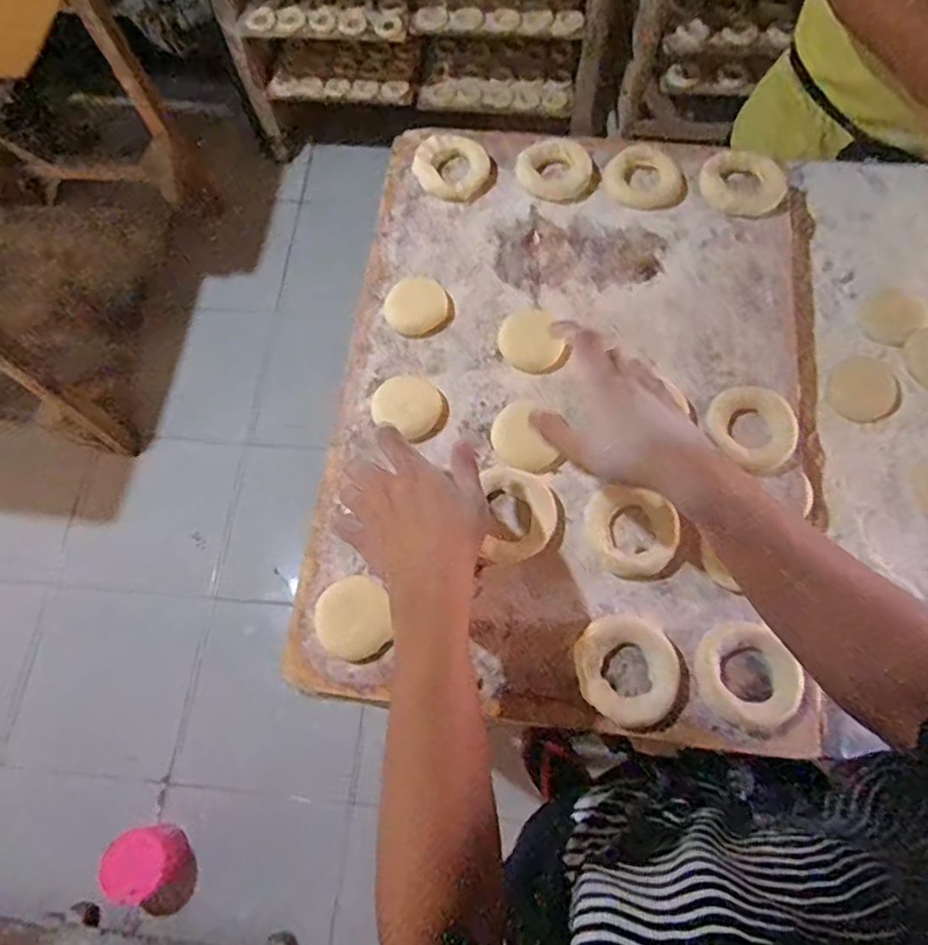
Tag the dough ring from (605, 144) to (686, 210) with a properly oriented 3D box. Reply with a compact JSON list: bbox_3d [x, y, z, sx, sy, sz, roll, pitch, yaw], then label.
[{"bbox_3d":[0.190,-0.311,0.657,0.079,0.014,0.073,-1,69,3],"label":"dough ring"}]

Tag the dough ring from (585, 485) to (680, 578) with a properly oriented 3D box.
[{"bbox_3d":[0.141,0.050,0.530,0.075,0.014,0.069,-1,69,3],"label":"dough ring"}]

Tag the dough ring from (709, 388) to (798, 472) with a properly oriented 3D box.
[{"bbox_3d":[0.258,-0.042,0.557,0.079,0.014,0.067,40,76,16],"label":"dough ring"}]

